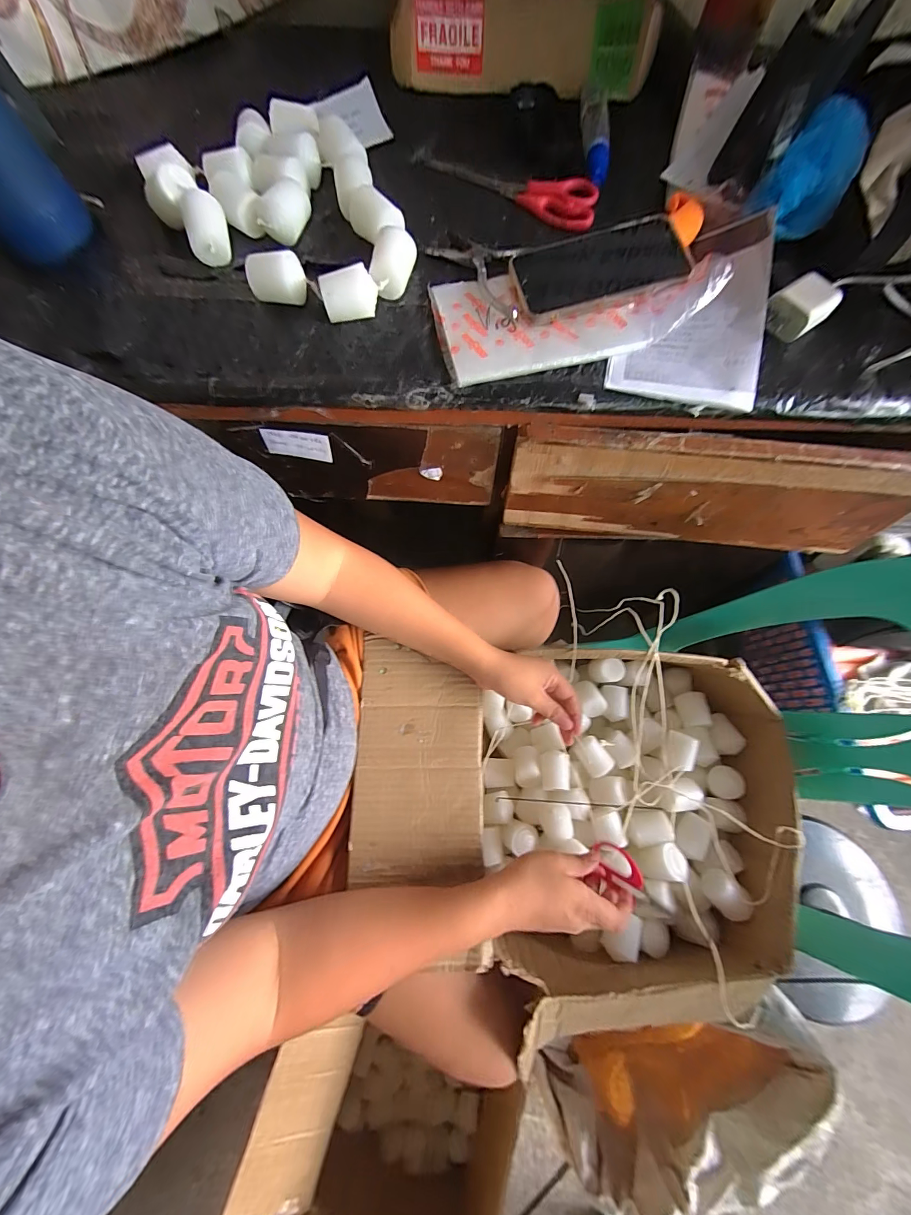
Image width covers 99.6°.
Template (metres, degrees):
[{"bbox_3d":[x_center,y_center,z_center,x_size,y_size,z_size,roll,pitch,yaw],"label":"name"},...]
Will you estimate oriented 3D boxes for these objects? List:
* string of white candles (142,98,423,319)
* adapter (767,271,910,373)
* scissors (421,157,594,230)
[{"bbox_3d":[-0.159,-0.398,0.385,0.279,0.039,0.197,43,77,12],"label":"string of white candles"},{"bbox_3d":[0.389,-0.271,0.340,0.182,0.055,0.114,31,75,9],"label":"adapter"},{"bbox_3d":[0.064,-0.466,0.419,0.196,0.011,0.067,33,75,9],"label":"scissors"}]

